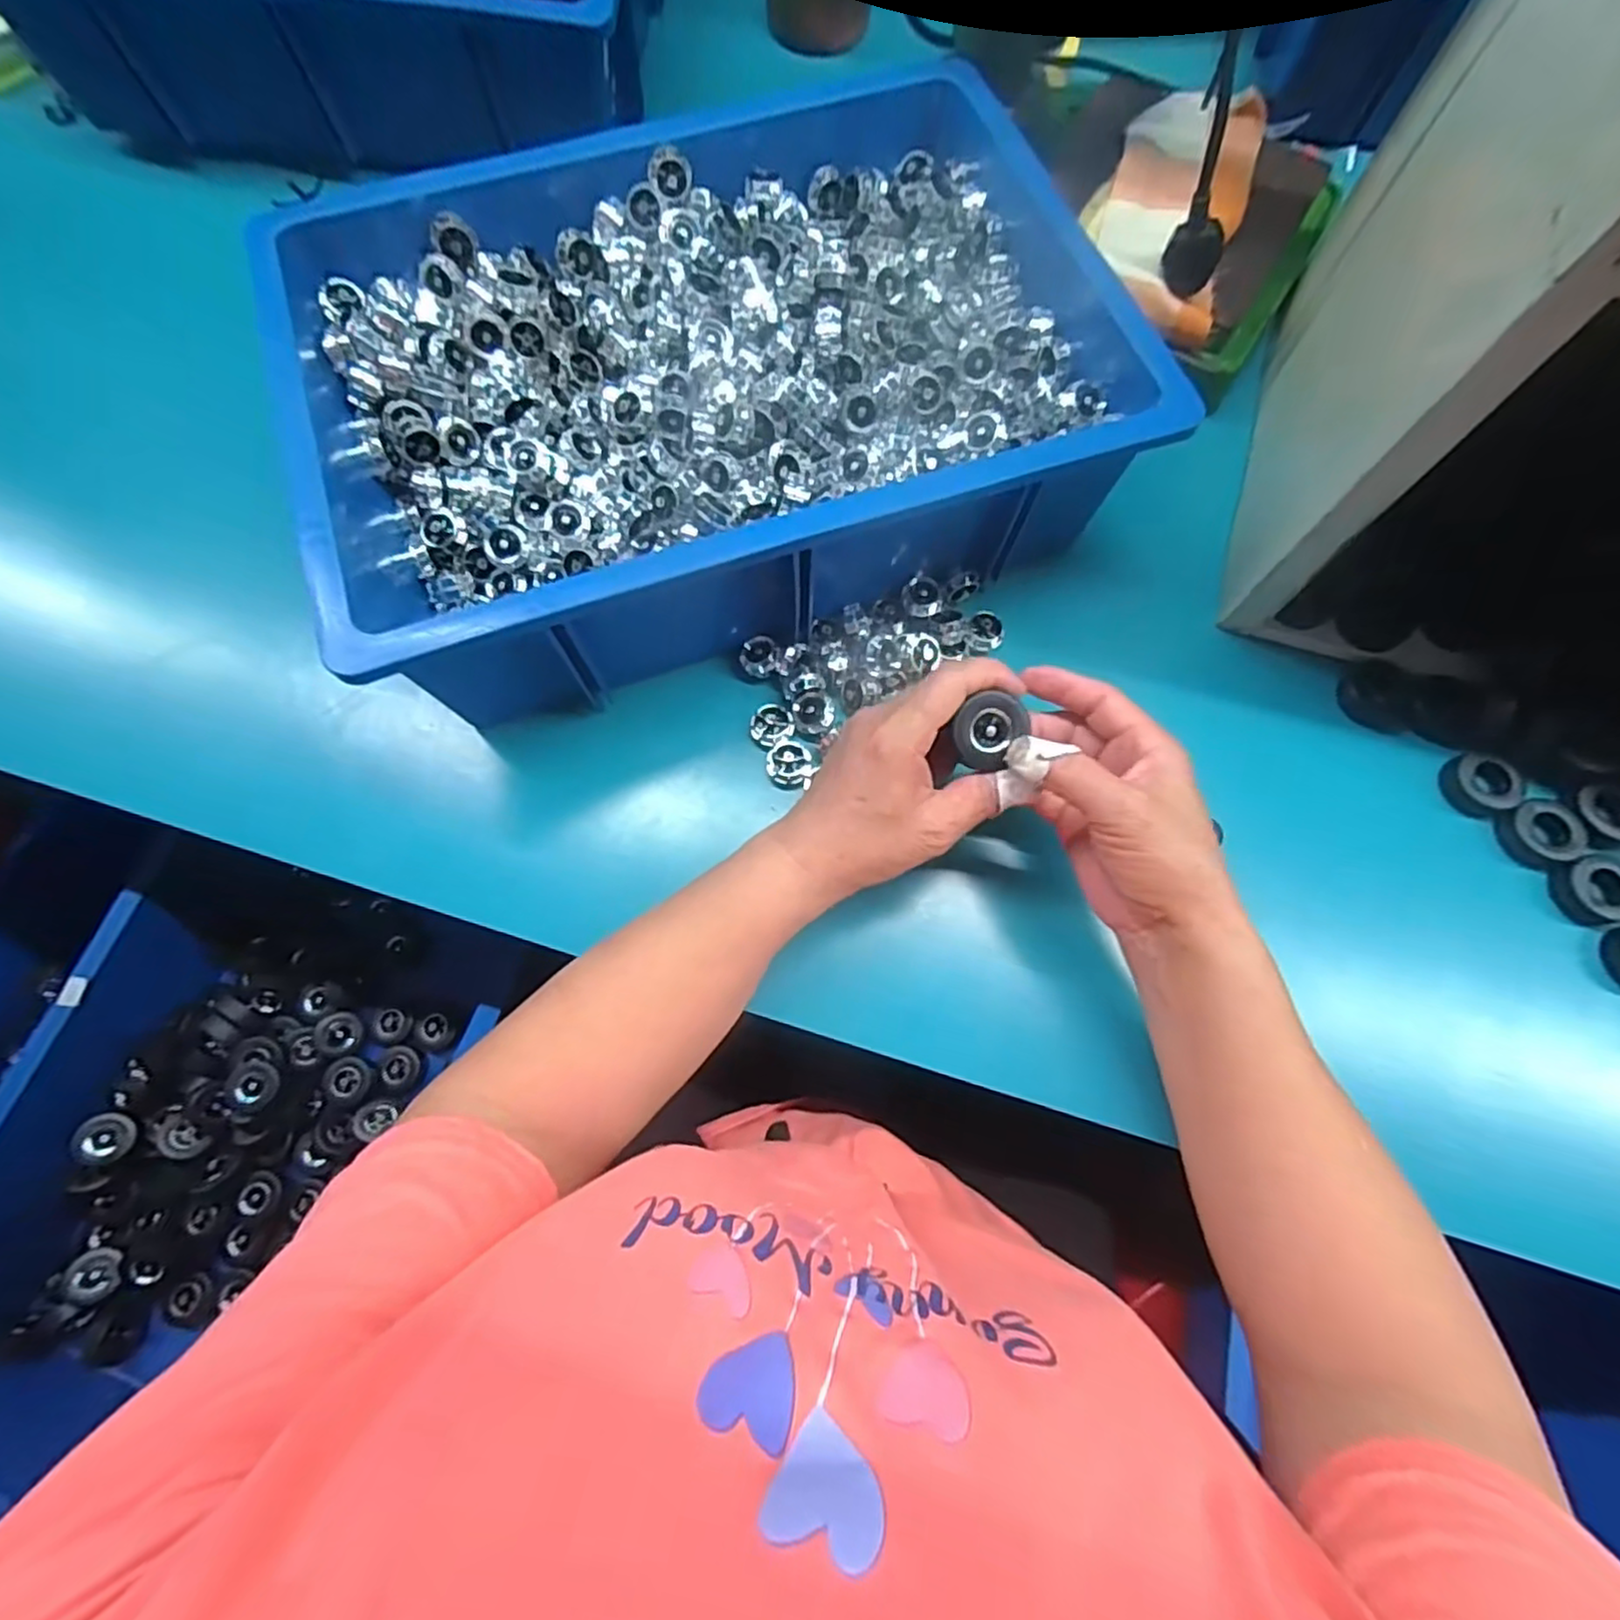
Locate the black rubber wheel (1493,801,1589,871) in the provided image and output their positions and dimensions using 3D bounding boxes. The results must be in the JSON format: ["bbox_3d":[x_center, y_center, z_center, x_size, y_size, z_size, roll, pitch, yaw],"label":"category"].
[{"bbox_3d":[0.411,0.013,0.393,0.039,0.017,0.035,-18,75,-5],"label":"black rubber wheel"}]

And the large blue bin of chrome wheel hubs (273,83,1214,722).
[{"bbox_3d":[-0.057,-0.263,0.418,0.441,0.107,0.325,-18,75,-5],"label":"large blue bin of chrome wheel hubs"}]

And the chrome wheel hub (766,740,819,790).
[{"bbox_3d":[-0.011,-0.026,0.400,0.027,0.017,0.025,0,74,0],"label":"chrome wheel hub"}]

